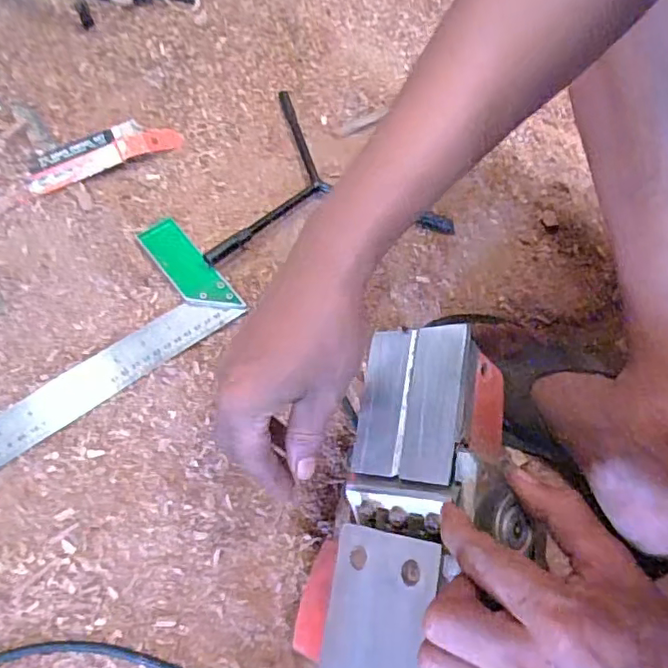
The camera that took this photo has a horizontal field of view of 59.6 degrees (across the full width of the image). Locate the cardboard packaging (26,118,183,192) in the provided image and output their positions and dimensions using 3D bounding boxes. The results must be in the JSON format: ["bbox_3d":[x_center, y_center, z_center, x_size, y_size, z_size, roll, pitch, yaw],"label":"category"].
[{"bbox_3d":[-0.239,-0.191,0.603,0.156,0.020,0.048,-24,65,-16],"label":"cardboard packaging"}]

